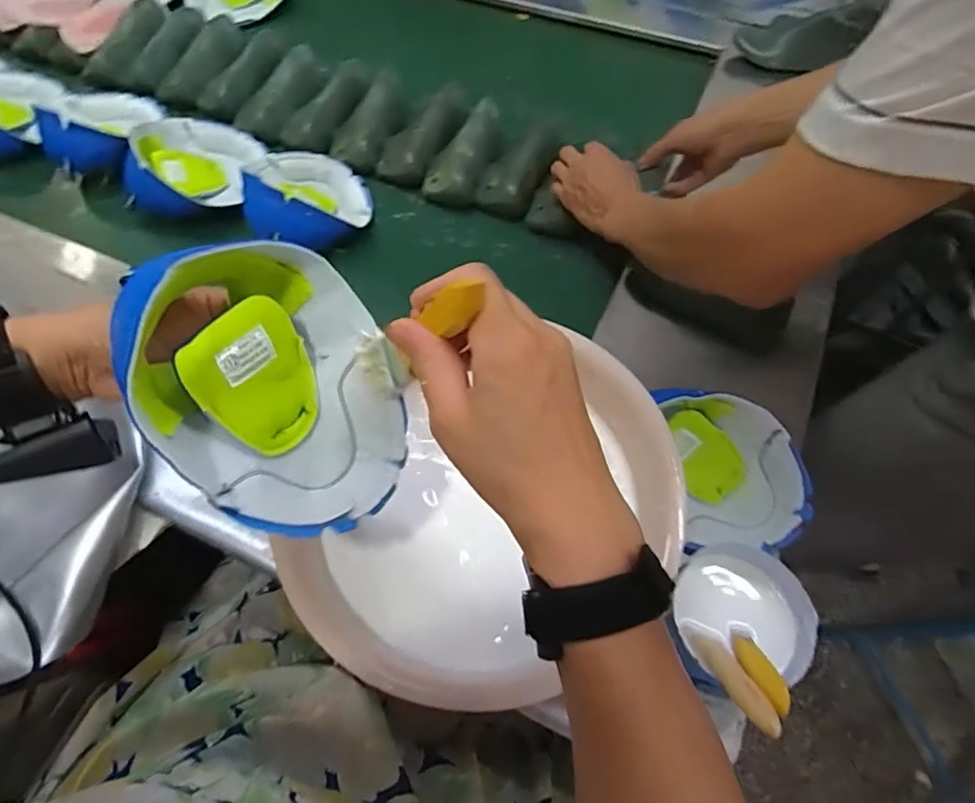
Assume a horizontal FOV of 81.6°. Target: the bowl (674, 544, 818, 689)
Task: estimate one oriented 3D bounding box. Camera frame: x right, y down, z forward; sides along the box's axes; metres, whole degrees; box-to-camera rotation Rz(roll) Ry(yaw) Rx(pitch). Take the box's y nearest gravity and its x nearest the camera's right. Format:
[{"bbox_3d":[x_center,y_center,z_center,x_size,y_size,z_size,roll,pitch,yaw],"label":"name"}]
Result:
[{"bbox_3d":[0.193,0.160,0.429,0.089,0.043,0.102,17,63,9],"label":"bowl"}]

